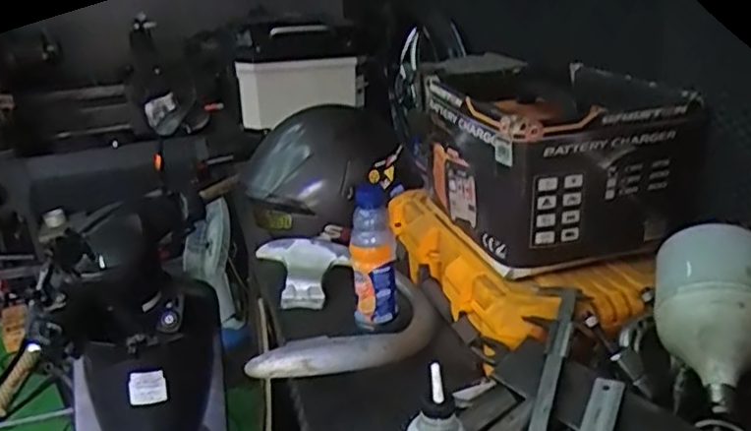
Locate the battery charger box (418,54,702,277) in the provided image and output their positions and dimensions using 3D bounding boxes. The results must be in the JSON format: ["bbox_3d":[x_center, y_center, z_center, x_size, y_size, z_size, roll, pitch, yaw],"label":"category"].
[{"bbox_3d":[0.250,-0.083,0.952,0.284,0.194,0.301,-10,23,-16],"label":"battery charger box"}]

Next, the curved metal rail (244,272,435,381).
[{"bbox_3d":[-0.010,0.160,0.882,0.098,0.053,0.317,16,29,40],"label":"curved metal rail"}]

